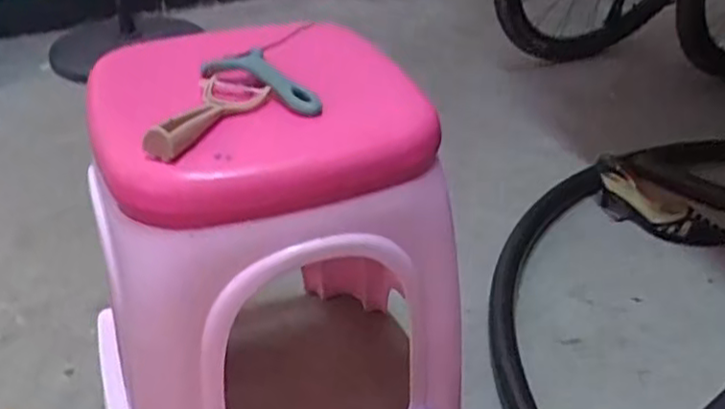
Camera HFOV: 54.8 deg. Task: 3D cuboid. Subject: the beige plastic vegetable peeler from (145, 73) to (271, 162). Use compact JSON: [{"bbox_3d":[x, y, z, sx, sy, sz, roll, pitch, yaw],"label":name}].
[{"bbox_3d":[-0.125,-0.079,0.581,0.063,0.031,0.141,5,35,6],"label":"beige plastic vegetable peeler"}]

